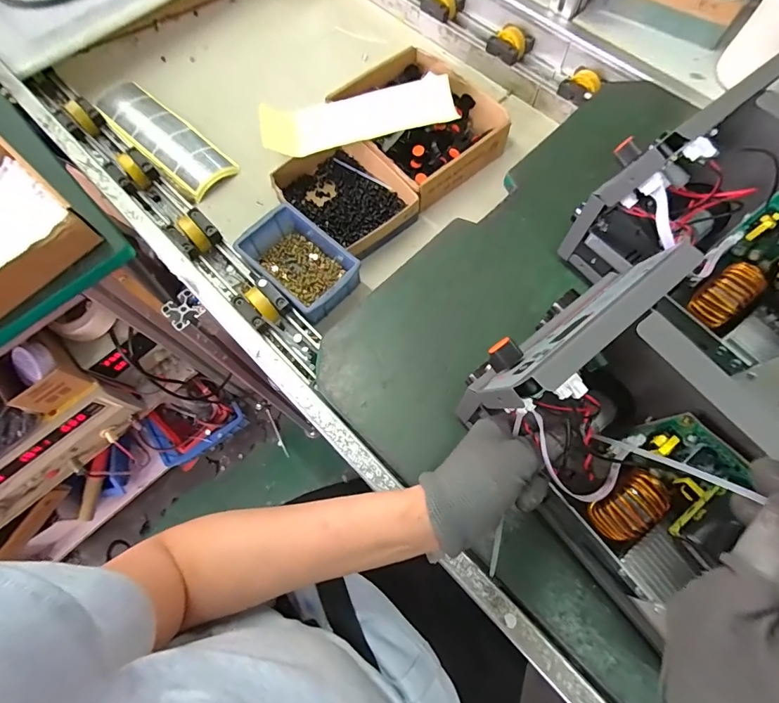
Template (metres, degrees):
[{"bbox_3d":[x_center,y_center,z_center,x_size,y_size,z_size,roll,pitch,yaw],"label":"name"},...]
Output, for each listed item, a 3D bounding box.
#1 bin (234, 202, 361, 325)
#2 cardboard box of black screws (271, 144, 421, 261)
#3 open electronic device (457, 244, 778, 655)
[{"bbox_3d":[-0.112,-0.115,0.528,0.146,0.058,0.099,41,76,15],"label":"bin"},{"bbox_3d":[-0.059,-0.216,0.564,0.139,0.041,0.175,-39,74,-12],"label":"cardboard box of black screws"},{"bbox_3d":[0.200,0.087,0.284,0.144,0.168,0.280,-38,73,-11],"label":"open electronic device"}]

